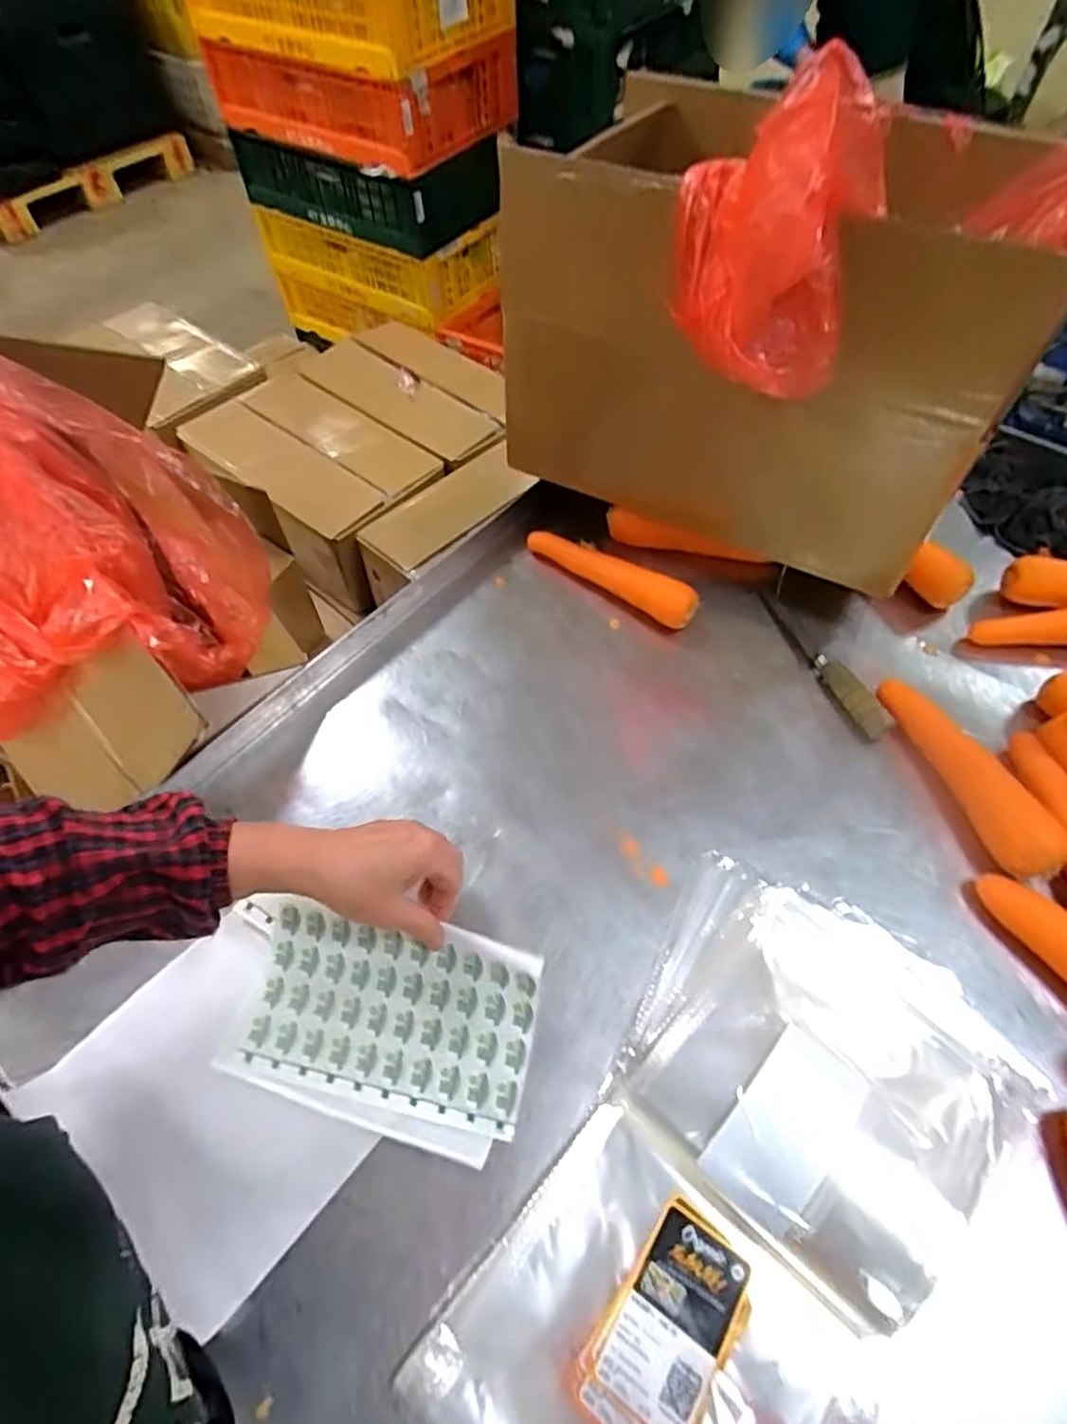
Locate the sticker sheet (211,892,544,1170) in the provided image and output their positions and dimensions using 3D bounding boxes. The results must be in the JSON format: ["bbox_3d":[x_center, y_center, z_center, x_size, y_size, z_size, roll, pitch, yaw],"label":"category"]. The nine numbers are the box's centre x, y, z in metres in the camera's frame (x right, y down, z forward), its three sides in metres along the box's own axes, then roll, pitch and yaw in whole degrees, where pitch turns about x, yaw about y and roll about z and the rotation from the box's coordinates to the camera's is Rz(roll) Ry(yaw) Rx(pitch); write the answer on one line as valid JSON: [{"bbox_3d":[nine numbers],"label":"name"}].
[{"bbox_3d":[-0.116,0.220,0.488,0.225,0.025,0.136,11,73,10],"label":"sticker sheet"}]

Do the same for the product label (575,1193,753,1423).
[{"bbox_3d":[0.081,0.365,0.400,0.065,0.006,0.113,35,65,21],"label":"product label"}]

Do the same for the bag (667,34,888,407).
[{"bbox_3d":[0.165,-0.325,0.470,0.132,0.167,0.114,10,59,8],"label":"bag"}]

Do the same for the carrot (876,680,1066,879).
[{"bbox_3d":[0.376,0.050,0.592,0.040,0.045,0.200,-15,58,-10],"label":"carrot"}]

